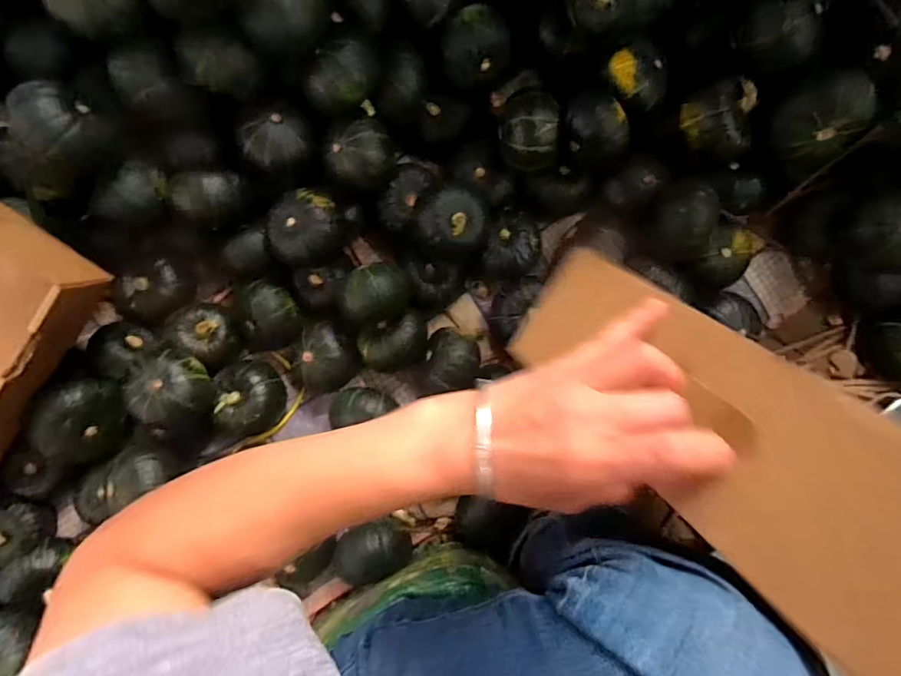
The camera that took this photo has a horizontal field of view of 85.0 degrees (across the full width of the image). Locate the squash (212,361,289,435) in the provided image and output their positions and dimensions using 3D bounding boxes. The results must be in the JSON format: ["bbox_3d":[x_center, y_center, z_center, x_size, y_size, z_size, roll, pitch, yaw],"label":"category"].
[{"bbox_3d":[-0.249,0.074,0.613,0.069,0.055,0.087,-9,86,1],"label":"squash"}]

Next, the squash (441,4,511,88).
[{"bbox_3d":[0.028,-0.321,0.548,0.065,0.058,0.062,0,86,1],"label":"squash"}]

